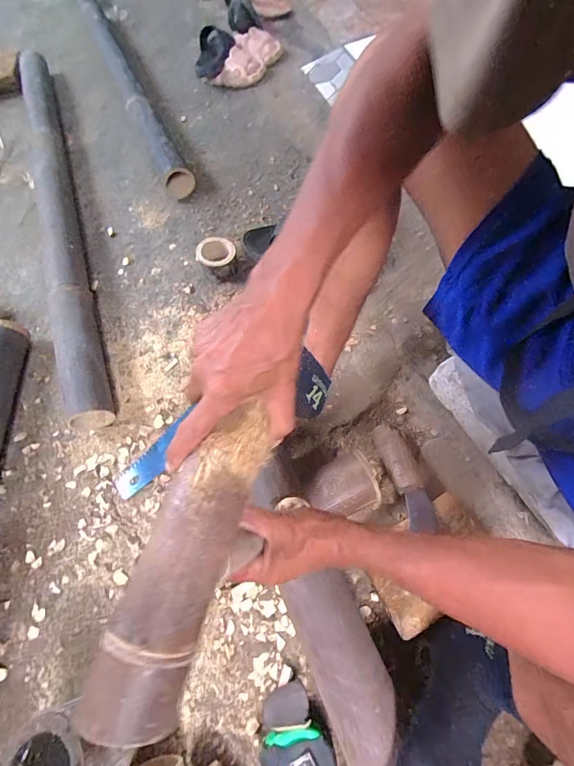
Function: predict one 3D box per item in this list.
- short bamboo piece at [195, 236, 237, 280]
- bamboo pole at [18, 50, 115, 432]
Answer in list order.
[{"bbox_3d":[-0.138,-0.248,0.763,0.074,0.055,0.079,-1,66,3],"label":"short bamboo piece"},{"bbox_3d":[-0.523,-0.417,0.853,0.072,0.087,1.125,-20,67,-5],"label":"bamboo pole"}]

